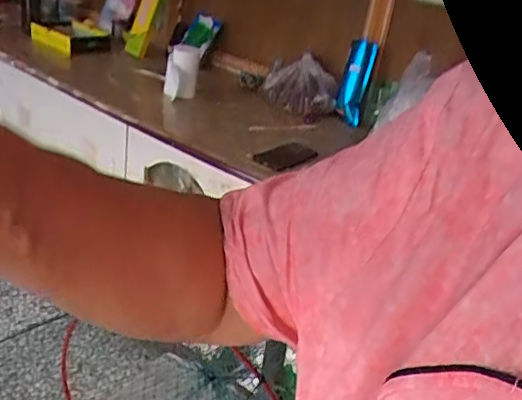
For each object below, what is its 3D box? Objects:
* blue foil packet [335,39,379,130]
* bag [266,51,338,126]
[{"bbox_3d":[0.258,-0.324,1.551,0.076,0.227,0.022,13,0,14],"label":"blue foil packet"},{"bbox_3d":[0.112,-0.336,1.656,0.196,0.147,0.258,7,26,-6],"label":"bag"}]

